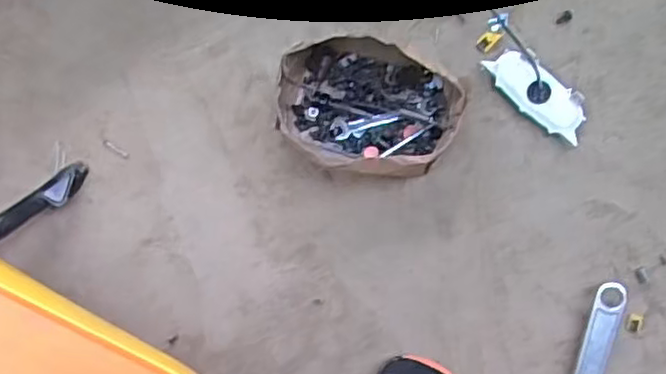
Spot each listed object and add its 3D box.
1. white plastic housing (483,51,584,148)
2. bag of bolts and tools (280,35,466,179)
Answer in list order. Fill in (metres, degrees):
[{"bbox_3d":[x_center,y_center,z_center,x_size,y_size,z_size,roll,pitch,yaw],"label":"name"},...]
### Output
[{"bbox_3d":[0.242,-0.111,0.813,0.131,0.022,0.050,39,94,3],"label":"white plastic housing"},{"bbox_3d":[0.042,-0.090,0.803,0.202,0.076,0.138,12,93,5],"label":"bag of bolts and tools"}]

